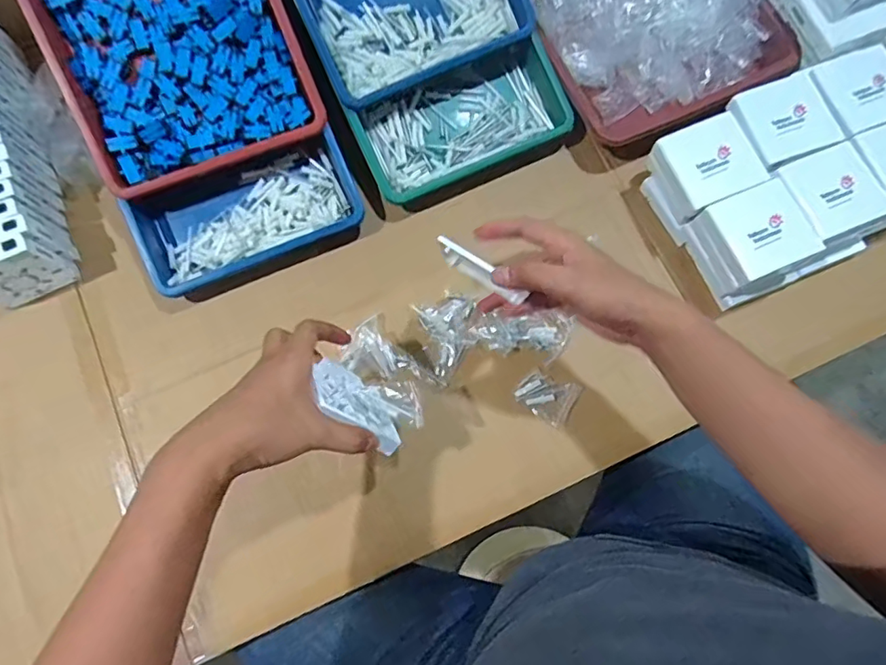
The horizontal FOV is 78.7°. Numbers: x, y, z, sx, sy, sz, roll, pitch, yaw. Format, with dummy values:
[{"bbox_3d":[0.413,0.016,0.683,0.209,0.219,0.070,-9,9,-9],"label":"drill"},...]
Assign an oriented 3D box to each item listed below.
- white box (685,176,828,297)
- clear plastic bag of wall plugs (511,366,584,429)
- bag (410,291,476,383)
[{"bbox_3d":[0.313,-0.097,0.548,0.083,0.054,0.084,-23,78,-5],"label":"white box"},{"bbox_3d":[0.110,0.066,0.572,0.061,0.006,0.050,32,79,7],"label":"clear plastic bag of wall plugs"},{"bbox_3d":[0.009,0.001,0.577,0.062,0.020,0.089,-15,77,-3],"label":"bag"}]

